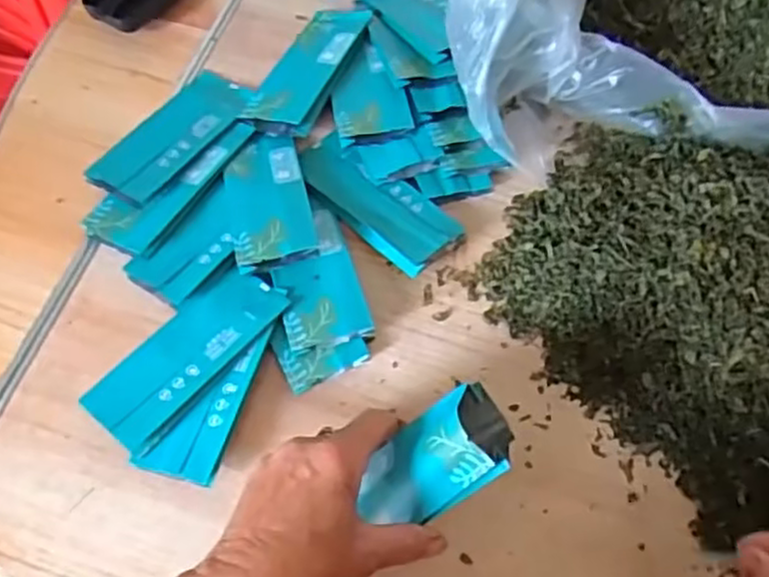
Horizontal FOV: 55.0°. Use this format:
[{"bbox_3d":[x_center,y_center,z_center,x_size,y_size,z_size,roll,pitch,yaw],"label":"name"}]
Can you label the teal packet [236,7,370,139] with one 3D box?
[{"bbox_3d":[-0.058,-0.176,0.575,0.049,0.015,0.136,23,65,8],"label":"teal packet"}]

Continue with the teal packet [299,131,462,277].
[{"bbox_3d":[-0.010,-0.065,0.527,0.050,0.013,0.130,-40,73,-20],"label":"teal packet"}]

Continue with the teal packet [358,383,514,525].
[{"bbox_3d":[0.023,0.094,0.390,0.033,0.098,0.049,1,56,-46],"label":"teal packet"}]

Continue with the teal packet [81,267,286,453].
[{"bbox_3d":[-0.124,0.039,0.468,0.054,0.005,0.130,35,64,20],"label":"teal packet"}]

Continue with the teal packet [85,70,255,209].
[{"bbox_3d":[-0.154,-0.116,0.539,0.054,0.008,0.133,31,66,11],"label":"teal packet"}]

